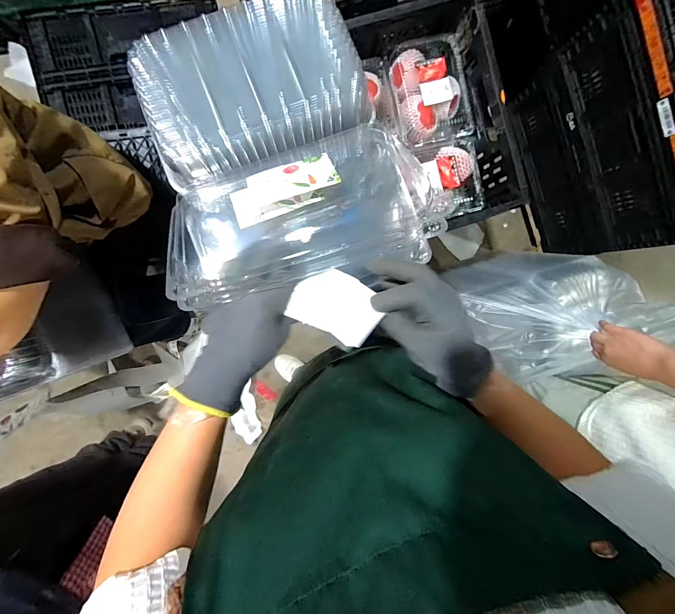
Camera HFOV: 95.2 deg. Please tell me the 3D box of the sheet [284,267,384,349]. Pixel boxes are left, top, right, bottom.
[{"bbox_3d":[0.000,-0.004,0.307,0.089,0.007,0.066,25,67,20],"label":"sheet"}]

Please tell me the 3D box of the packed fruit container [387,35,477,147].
[{"bbox_3d":[0.189,-0.432,0.630,0.149,0.072,0.183,-15,96,-5],"label":"packed fruit container"}]

